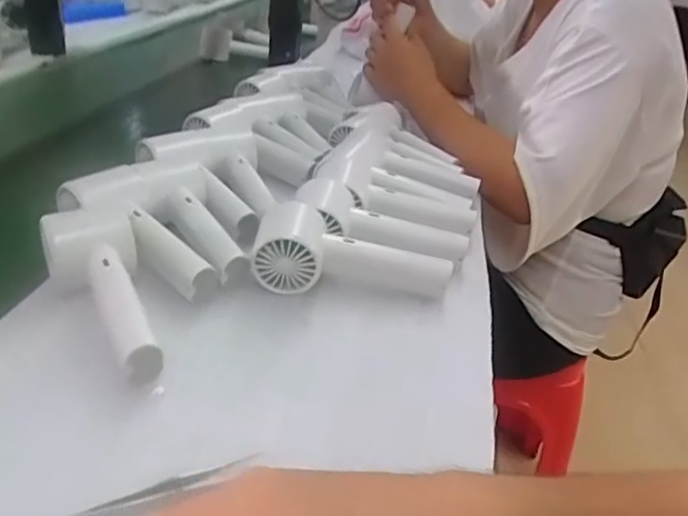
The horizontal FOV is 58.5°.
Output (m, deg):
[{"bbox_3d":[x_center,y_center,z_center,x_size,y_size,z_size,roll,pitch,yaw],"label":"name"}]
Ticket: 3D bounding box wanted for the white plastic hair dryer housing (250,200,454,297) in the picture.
[{"bbox_3d":[0.004,-0.009,0.515,0.160,0.050,0.087,1,30,-10],"label":"white plastic hair dryer housing"}]

